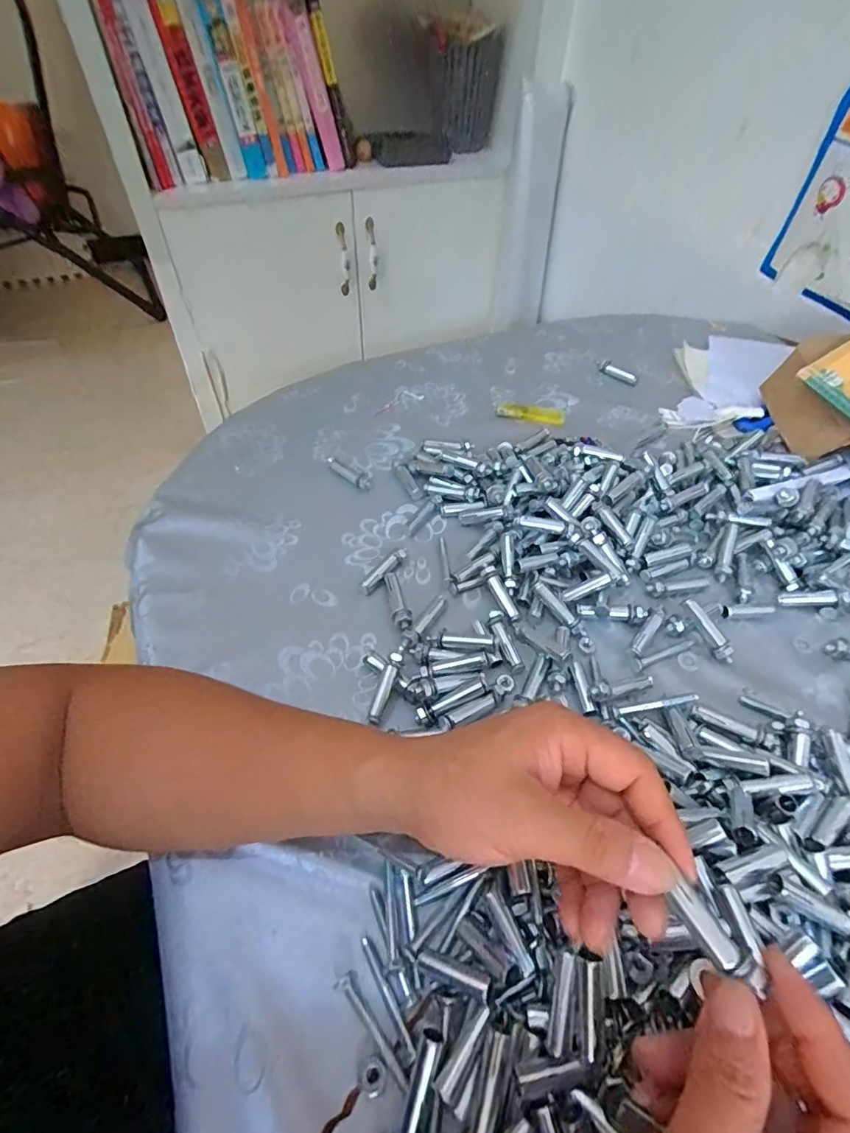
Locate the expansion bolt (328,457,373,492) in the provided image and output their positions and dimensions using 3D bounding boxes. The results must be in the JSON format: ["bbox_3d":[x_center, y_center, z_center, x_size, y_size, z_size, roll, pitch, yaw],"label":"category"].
[{"bbox_3d":[-0.076,-0.094,0.521,0.057,0.013,0.014,34,58,24],"label":"expansion bolt"}]

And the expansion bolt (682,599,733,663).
[{"bbox_3d":[0.220,0.050,0.403,0.013,0.012,0.053,-23,71,-18],"label":"expansion bolt"}]

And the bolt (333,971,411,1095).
[{"bbox_3d":[-0.025,0.231,0.259,0.011,0.007,0.054,-34,59,-25],"label":"bolt"}]

